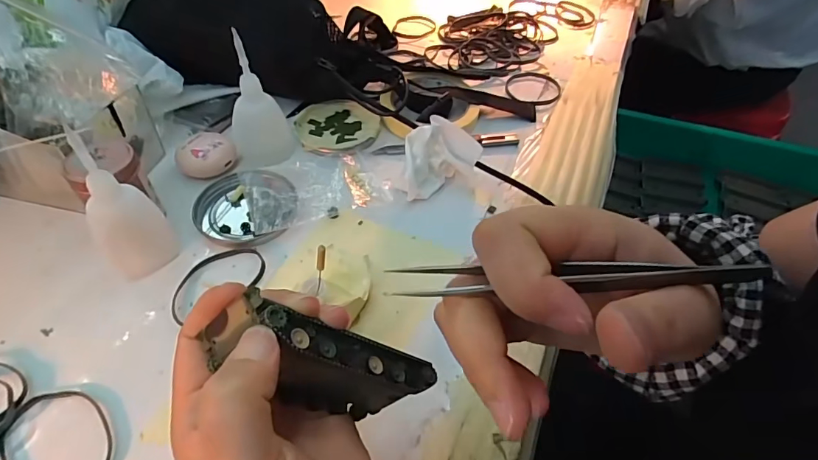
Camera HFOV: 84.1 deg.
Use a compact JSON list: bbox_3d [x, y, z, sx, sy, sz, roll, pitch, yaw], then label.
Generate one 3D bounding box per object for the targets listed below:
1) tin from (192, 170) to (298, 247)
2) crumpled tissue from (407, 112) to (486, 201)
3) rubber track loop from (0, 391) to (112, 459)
[{"bbox_3d":[-0.131,-0.018,0.366,0.078,0.010,0.077,-3,49,-7],"label":"tin"},{"bbox_3d":[0.022,-0.062,0.384,0.070,0.044,0.044,-17,52,-18],"label":"crumpled tissue"},{"bbox_3d":[-0.192,0.116,0.245,0.067,0.005,0.047,37,56,25],"label":"rubber track loop"}]

